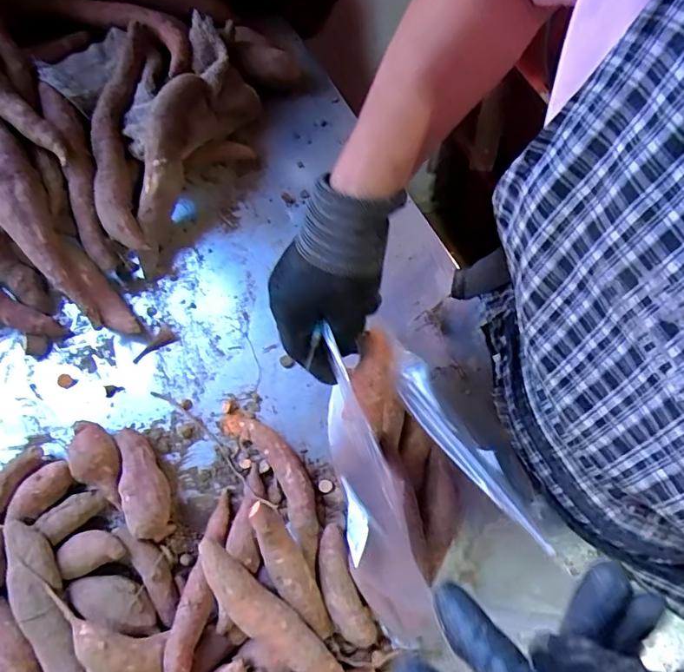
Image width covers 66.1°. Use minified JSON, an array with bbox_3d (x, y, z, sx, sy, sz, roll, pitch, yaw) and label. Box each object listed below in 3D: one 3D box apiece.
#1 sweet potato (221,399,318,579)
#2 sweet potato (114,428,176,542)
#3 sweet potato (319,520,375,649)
[{"bbox_3d":[-0.055,0.118,0.455,0.040,0.023,0.159,-34,73,-10],"label":"sweet potato"},{"bbox_3d":[-0.170,0.125,0.454,0.034,0.027,0.096,-17,71,-4],"label":"sweet potato"},{"bbox_3d":[-0.001,0.199,0.420,0.029,0.020,0.089,-19,72,-5],"label":"sweet potato"}]

